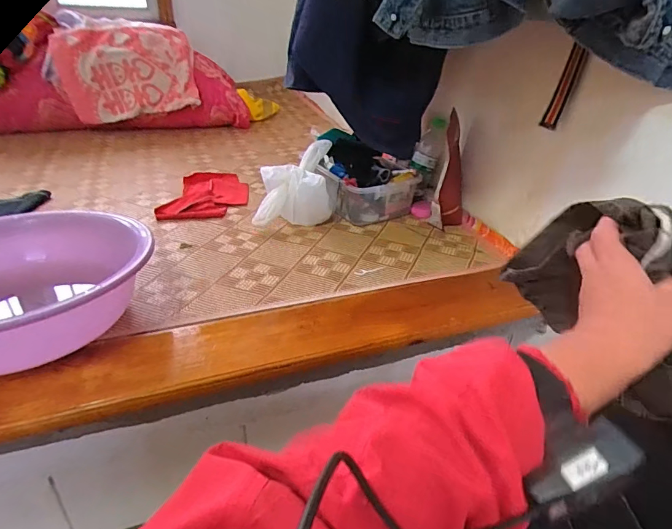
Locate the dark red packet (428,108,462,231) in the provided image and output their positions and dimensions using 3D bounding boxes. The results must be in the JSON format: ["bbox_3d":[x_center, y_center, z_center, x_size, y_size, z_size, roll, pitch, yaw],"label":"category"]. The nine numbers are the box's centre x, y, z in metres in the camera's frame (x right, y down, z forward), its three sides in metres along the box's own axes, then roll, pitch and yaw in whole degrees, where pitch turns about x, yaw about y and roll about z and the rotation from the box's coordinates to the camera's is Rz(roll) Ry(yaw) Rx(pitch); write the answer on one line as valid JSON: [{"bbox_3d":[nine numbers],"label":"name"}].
[{"bbox_3d":[0.264,-0.194,0.955,0.067,0.240,0.161,14,33,16],"label":"dark red packet"}]

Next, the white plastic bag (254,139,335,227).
[{"bbox_3d":[-0.097,-0.184,1.002,0.177,0.150,0.153,5,32,1],"label":"white plastic bag"}]

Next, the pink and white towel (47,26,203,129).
[{"bbox_3d":[-0.762,-0.706,1.570,0.464,0.278,0.292,-9,34,-20],"label":"pink and white towel"}]

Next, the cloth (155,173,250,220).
[{"bbox_3d":[-0.327,-0.180,1.102,0.186,0.016,0.282,4,32,1],"label":"cloth"}]

